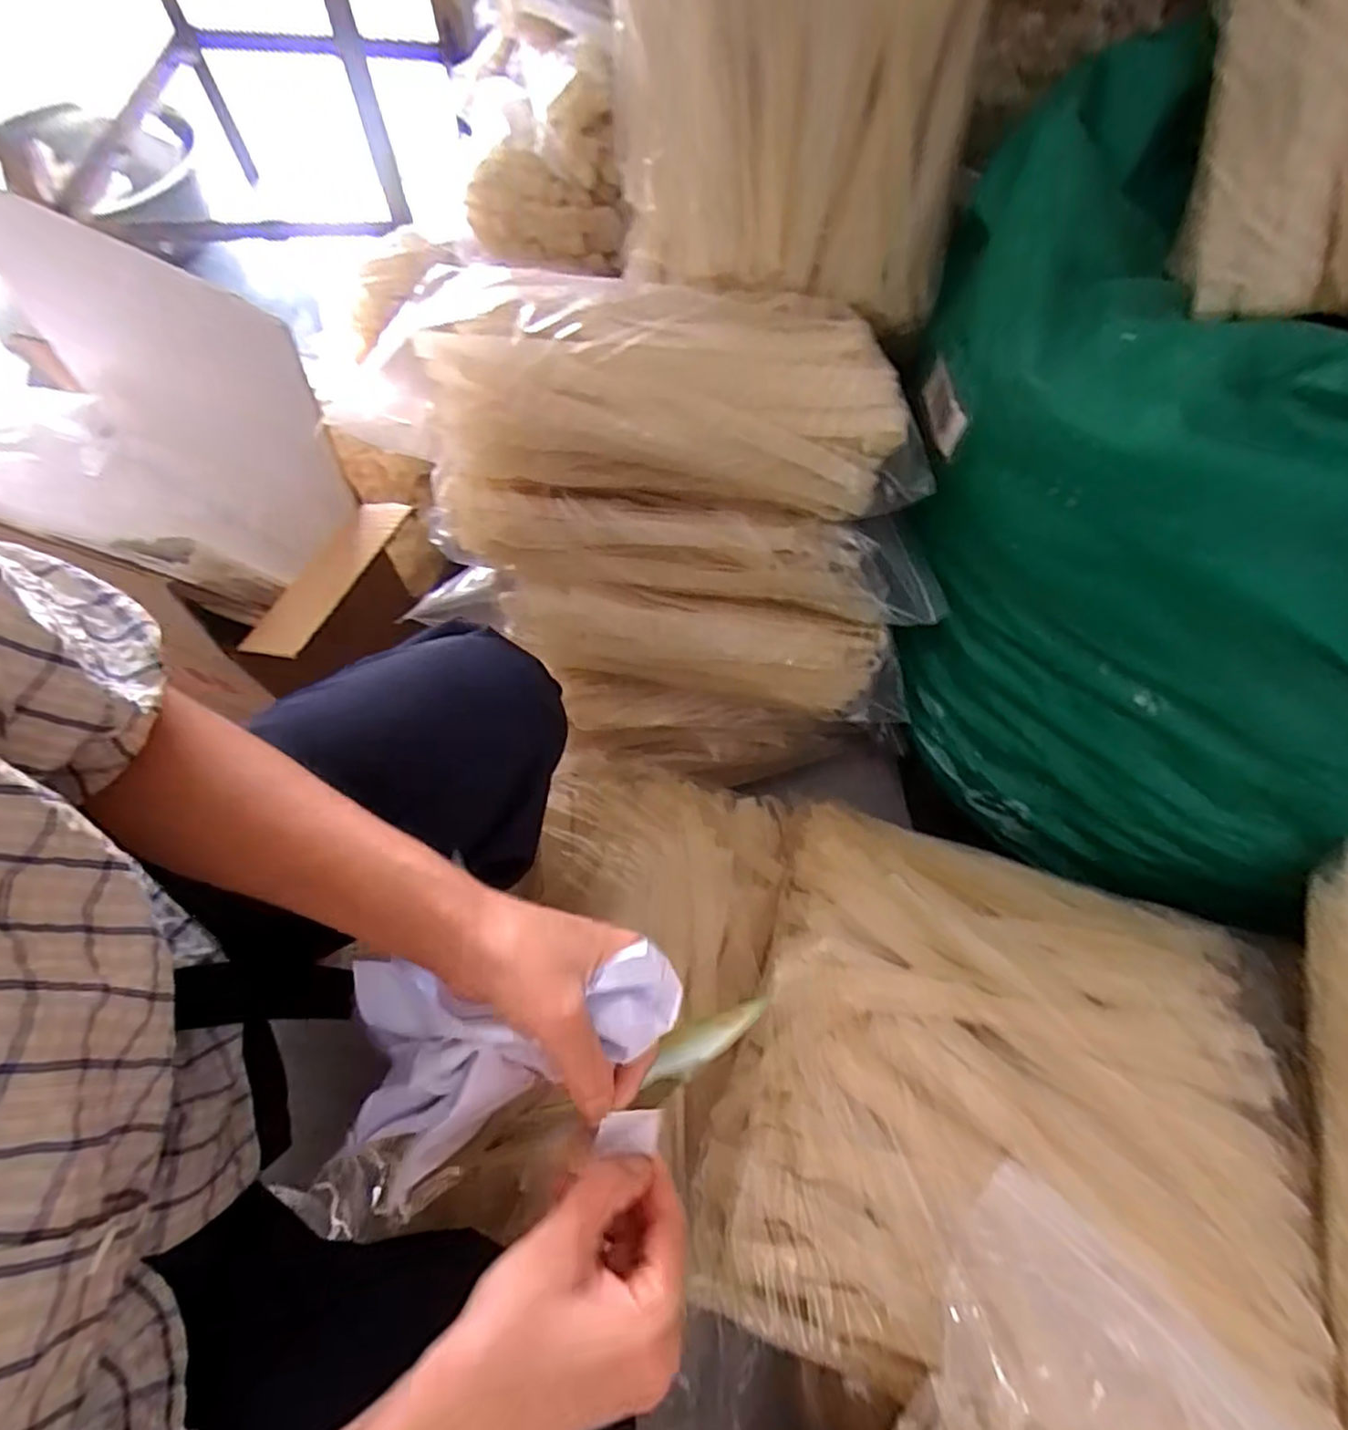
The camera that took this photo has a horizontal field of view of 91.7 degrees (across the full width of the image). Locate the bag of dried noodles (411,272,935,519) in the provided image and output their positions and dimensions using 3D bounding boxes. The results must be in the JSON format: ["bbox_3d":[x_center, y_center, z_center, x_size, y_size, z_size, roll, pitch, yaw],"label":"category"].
[{"bbox_3d":[0.000,-0.256,0.512,0.363,0.113,0.147,6,64,2],"label":"bag of dried noodles"}]

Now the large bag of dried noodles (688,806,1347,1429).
[{"bbox_3d":[0.228,0.264,0.453,0.359,0.098,0.358,18,65,8],"label":"large bag of dried noodles"}]

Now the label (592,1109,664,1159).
[{"bbox_3d":[-0.020,0.188,0.297,0.027,0.007,0.017,5,64,1],"label":"label"}]

